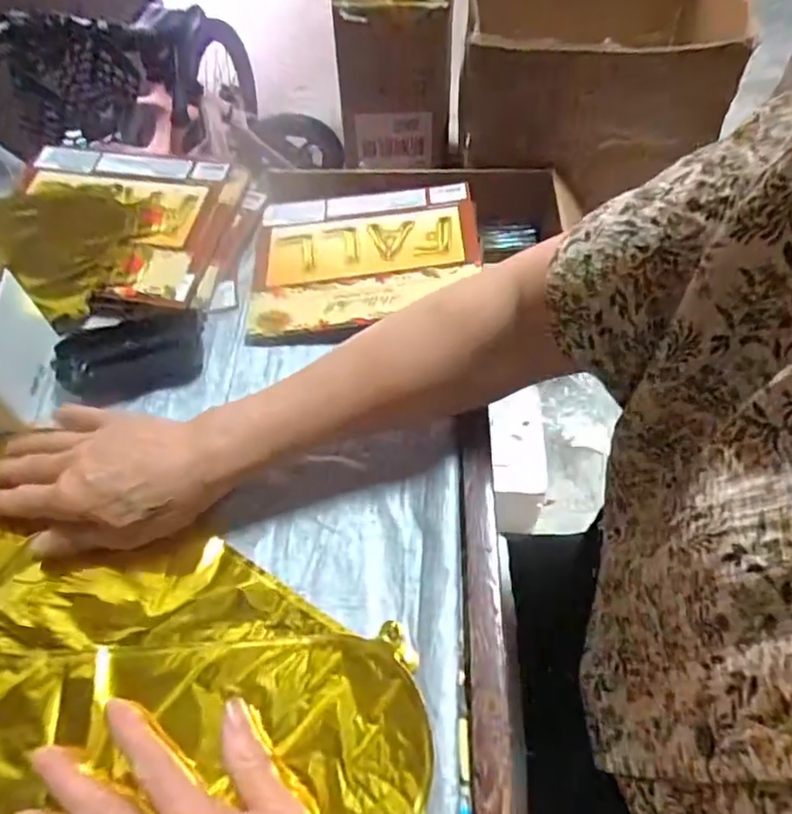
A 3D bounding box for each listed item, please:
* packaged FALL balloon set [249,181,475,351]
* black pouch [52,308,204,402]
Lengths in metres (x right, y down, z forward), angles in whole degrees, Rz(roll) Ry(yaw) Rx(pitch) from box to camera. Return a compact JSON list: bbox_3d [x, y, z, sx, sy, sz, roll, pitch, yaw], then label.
[{"bbox_3d":[-0.026,-0.126,0.529,0.188,0.026,0.162,-2,53,1],"label":"packaged FALL balloon set"},{"bbox_3d":[-0.209,-0.043,0.487,0.110,0.011,0.069,-13,72,-4],"label":"black pouch"}]

